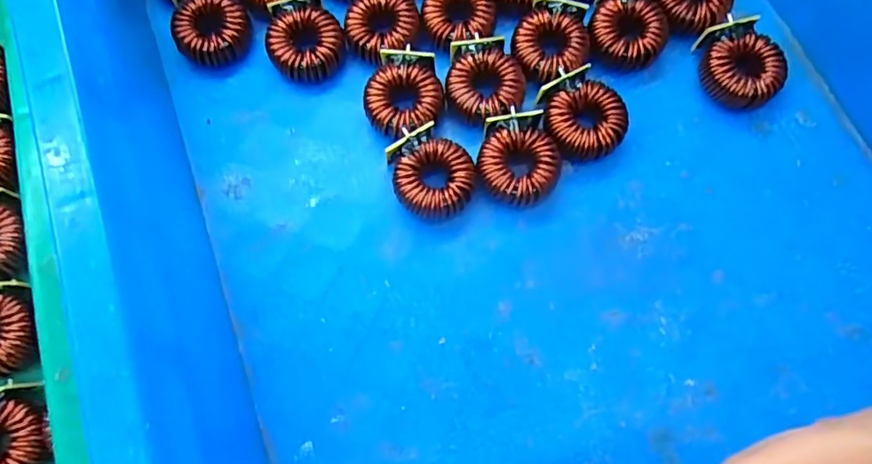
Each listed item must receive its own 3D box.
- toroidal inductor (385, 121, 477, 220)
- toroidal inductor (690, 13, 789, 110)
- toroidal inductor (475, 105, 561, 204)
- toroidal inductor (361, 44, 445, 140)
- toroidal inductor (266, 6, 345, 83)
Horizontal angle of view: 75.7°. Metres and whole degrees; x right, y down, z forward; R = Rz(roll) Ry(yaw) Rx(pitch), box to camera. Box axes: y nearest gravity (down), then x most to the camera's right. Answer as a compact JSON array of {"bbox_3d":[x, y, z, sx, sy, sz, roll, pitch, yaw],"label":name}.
[{"bbox_3d":[-0.001,-0.025,0.255,0.036,0.019,0.042,-15,74,-4],"label":"toroidal inductor"},{"bbox_3d":[0.143,-0.078,0.266,0.034,0.021,0.040,-17,74,-4],"label":"toroidal inductor"},{"bbox_3d":[0.037,-0.033,0.257,0.035,0.019,0.039,1,73,1],"label":"toroidal inductor"},{"bbox_3d":[-0.015,-0.063,0.267,0.035,0.020,0.042,-6,73,-1],"label":"toroidal inductor"},{"bbox_3d":[-0.064,-0.092,0.277,0.035,0.019,0.034,0,73,1],"label":"toroidal inductor"}]

